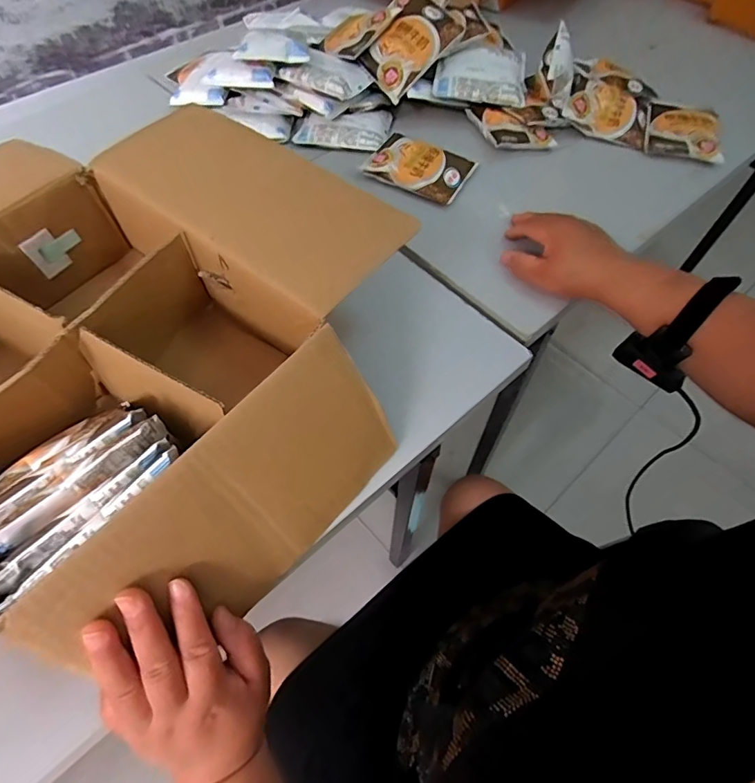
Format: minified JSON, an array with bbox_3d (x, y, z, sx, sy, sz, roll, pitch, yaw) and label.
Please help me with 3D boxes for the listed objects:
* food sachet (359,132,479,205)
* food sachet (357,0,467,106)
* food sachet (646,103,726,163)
[{"bbox_3d":[0.056,-0.302,0.621,0.128,0.016,0.101,25,62,14],"label":"food sachet"},{"bbox_3d":[0.046,-0.480,0.647,0.089,0.020,0.135,42,95,13],"label":"food sachet"},{"bbox_3d":[0.436,-0.373,0.667,0.092,0.023,0.120,11,60,7],"label":"food sachet"}]

